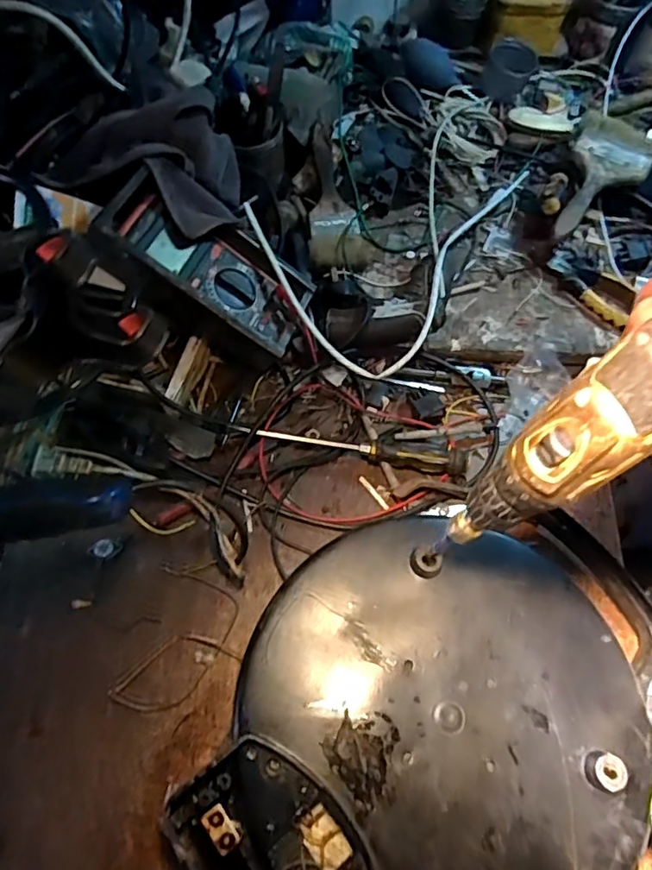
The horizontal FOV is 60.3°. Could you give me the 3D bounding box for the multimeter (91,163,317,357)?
[{"bbox_3d":[-0.111,-0.164,0.540,0.201,0.034,0.096,30,65,-20],"label":"multimeter"}]

